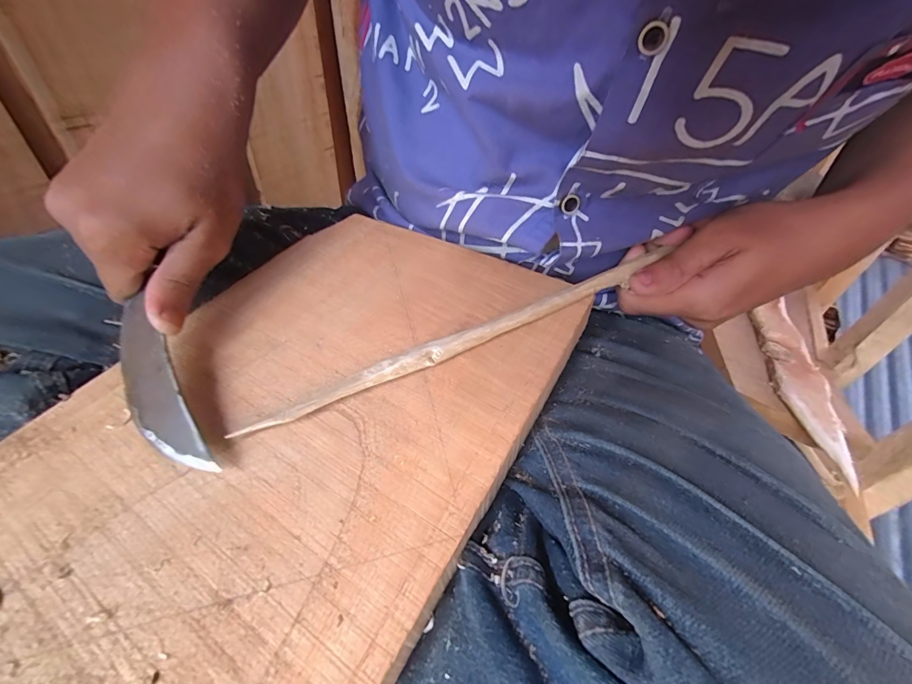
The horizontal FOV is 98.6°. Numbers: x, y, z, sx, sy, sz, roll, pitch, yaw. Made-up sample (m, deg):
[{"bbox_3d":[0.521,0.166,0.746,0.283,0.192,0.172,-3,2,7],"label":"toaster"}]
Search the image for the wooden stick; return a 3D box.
[{"bbox_3d":[0.016,-0.007,0.212,0.251,0.007,0.012,-23,50,-18],"label":"wooden stick"}]

